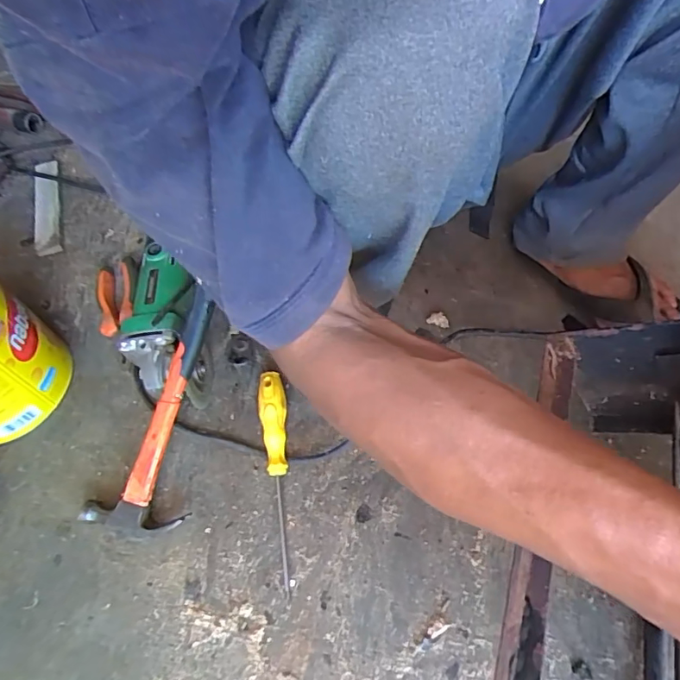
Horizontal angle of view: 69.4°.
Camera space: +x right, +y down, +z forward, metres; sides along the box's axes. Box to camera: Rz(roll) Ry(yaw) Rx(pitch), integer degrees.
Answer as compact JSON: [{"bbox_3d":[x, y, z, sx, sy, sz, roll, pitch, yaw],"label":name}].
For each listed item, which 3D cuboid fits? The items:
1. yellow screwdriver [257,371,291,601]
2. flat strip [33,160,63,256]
[{"bbox_3d":[-0.064,0.131,0.484,0.028,0.034,0.213,-6,57,-1],"label":"yellow screwdriver"},{"bbox_3d":[-0.453,-0.210,0.755,0.040,0.008,0.221,-19,55,-10],"label":"flat strip"}]

